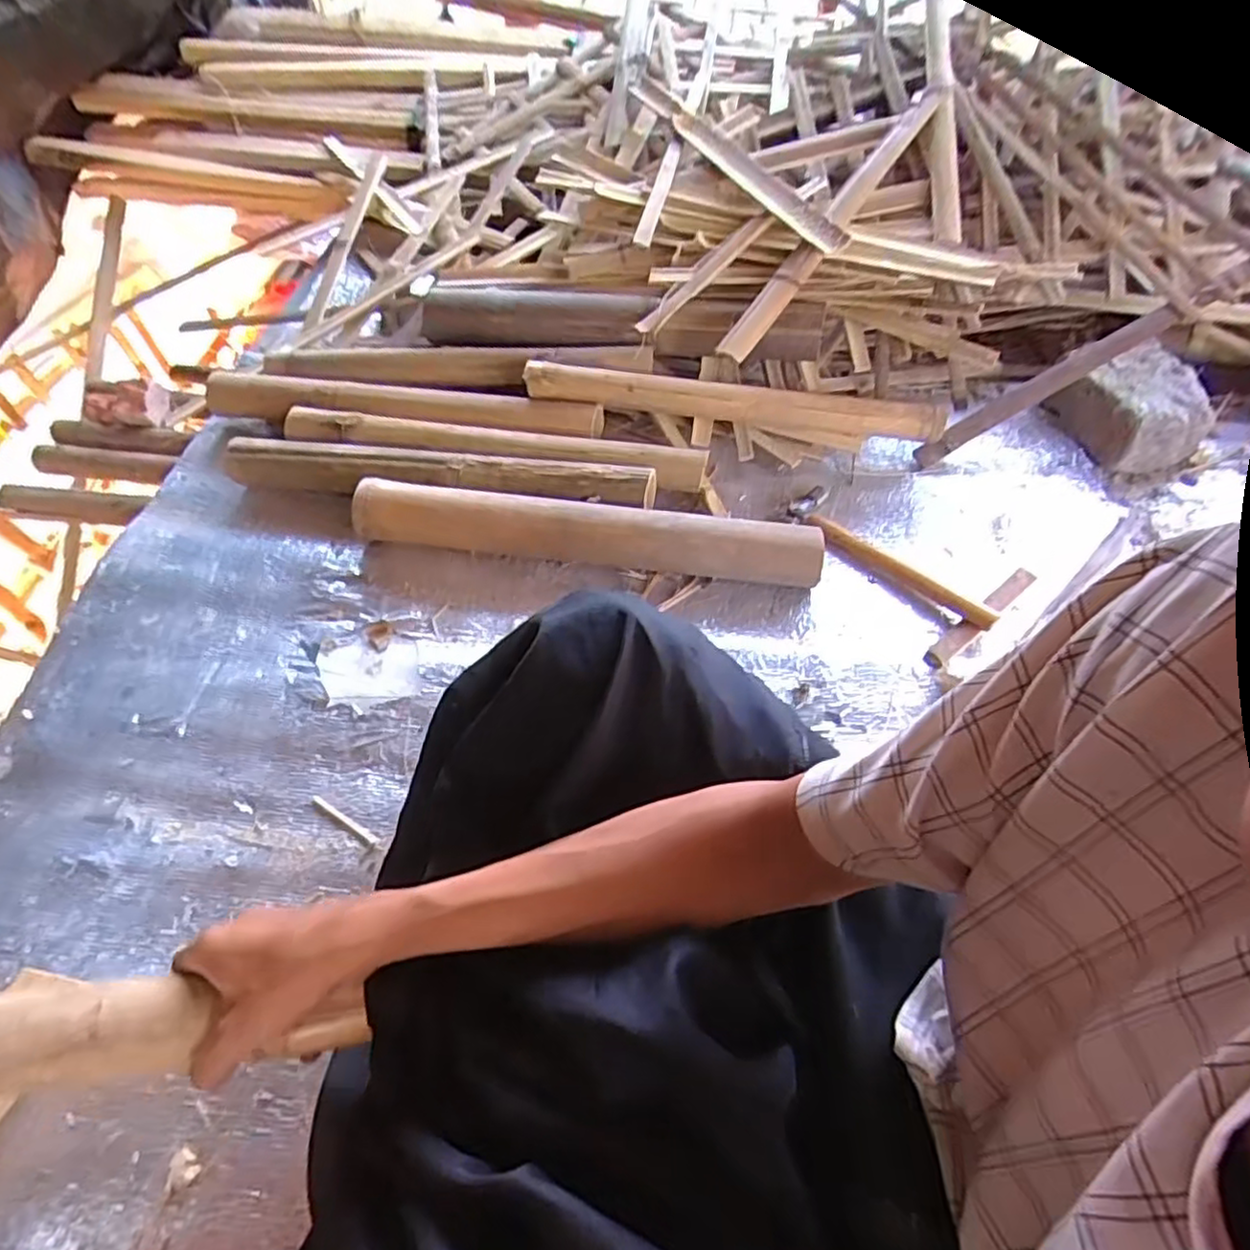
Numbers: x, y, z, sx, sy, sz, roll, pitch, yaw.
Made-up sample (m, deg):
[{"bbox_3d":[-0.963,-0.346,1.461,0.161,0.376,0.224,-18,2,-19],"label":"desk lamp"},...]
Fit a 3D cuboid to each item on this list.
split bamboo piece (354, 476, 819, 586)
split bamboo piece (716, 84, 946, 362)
[{"bbox_3d":[-0.043,-0.105,0.809,0.520,0.069,0.052,7,52,3],"label":"split bamboo piece"},{"bbox_3d":[0.286,-0.539,0.919,0.034,0.031,0.560,30,73,20],"label":"split bamboo piece"}]

